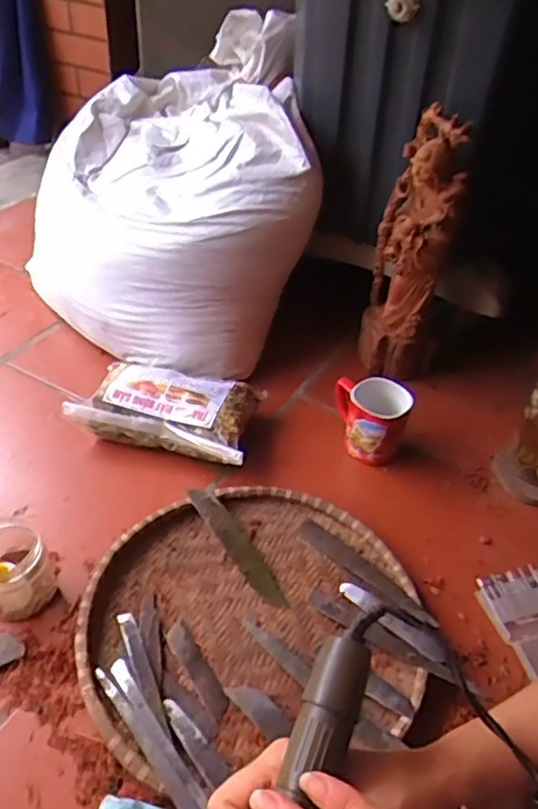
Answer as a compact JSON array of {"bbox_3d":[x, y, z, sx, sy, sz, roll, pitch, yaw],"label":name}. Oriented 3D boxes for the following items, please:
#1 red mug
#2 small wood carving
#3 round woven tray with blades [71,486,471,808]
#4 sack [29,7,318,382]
[{"bbox_3d":[0.131,0.022,0.837,0.097,0.093,0.078,9,41,8],"label":"red mug"},{"bbox_3d":[0.197,-0.205,0.884,0.106,0.345,0.109,16,42,16],"label":"small wood carving"},{"bbox_3d":[-0.018,0.212,0.656,0.333,0.032,0.304,-13,43,-16],"label":"round woven tray with blades"},{"bbox_3d":[-0.157,-0.310,0.980,0.408,0.360,0.450,-6,42,-12],"label":"sack"}]

